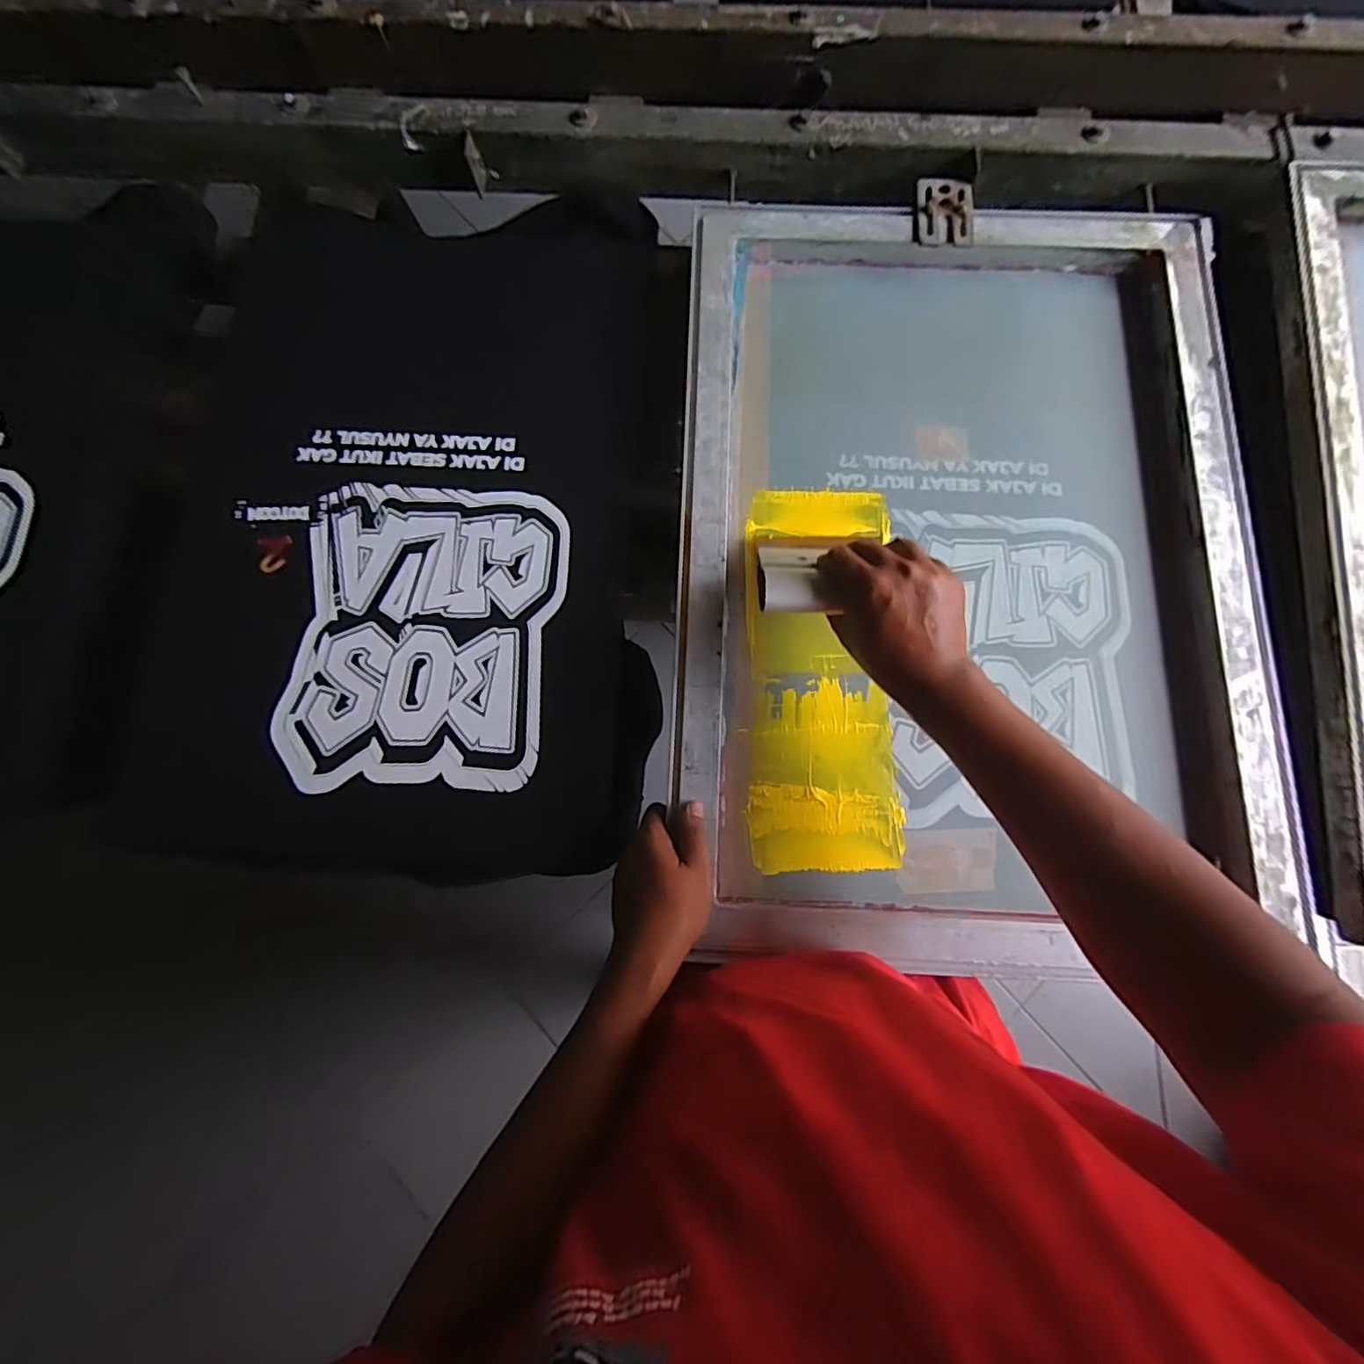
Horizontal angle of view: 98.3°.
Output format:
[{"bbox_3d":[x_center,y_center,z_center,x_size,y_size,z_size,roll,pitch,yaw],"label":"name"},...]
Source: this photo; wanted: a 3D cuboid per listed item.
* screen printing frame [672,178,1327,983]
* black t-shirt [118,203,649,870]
[{"bbox_3d":[0.234,-0.113,0.508,0.462,0.054,0.656,2,79,1],"label":"screen printing frame"},{"bbox_3d":[-0.250,-0.156,0.532,0.439,0.015,0.620,-1,78,1],"label":"black t-shirt"}]

